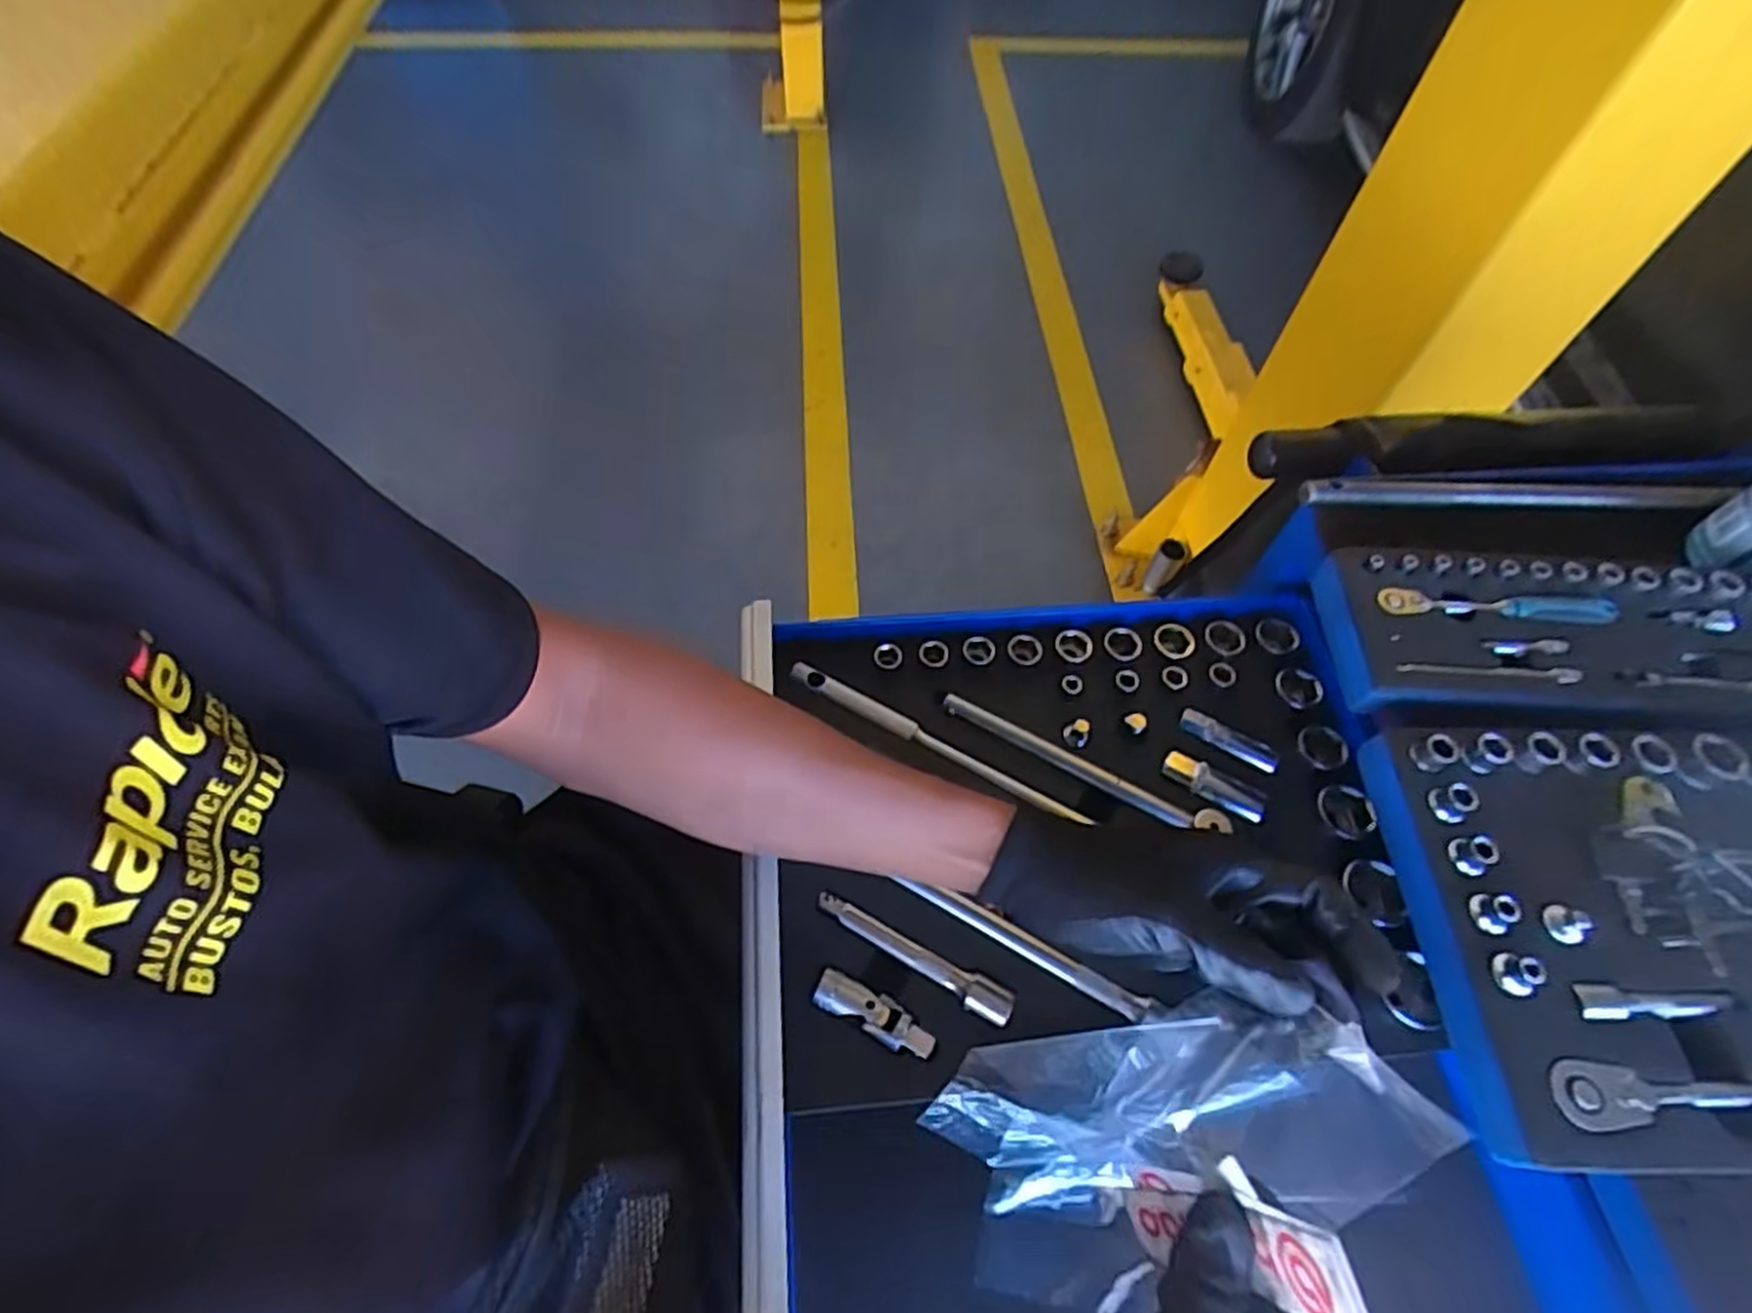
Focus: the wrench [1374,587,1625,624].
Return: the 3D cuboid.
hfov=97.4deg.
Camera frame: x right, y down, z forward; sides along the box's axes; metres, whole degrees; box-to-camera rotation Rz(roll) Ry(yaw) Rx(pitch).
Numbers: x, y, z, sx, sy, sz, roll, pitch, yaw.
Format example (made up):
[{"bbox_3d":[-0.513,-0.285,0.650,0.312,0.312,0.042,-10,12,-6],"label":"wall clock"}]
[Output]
[{"bbox_3d":[0.358,-0.029,0.444,0.130,0.011,0.019,4,59,1],"label":"wrench"}]

